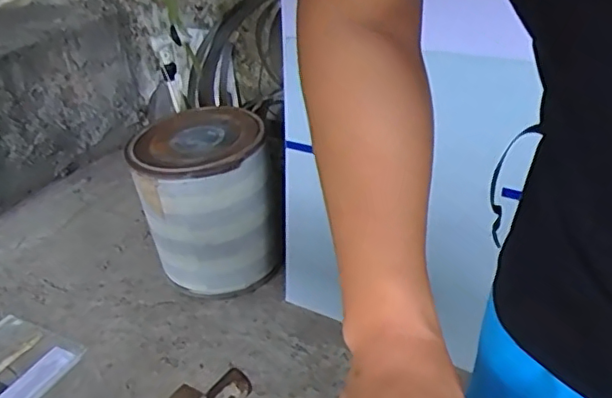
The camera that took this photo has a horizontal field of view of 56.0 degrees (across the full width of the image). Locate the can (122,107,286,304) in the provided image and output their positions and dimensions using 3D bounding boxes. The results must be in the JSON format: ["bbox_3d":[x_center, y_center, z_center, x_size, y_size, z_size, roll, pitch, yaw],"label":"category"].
[{"bbox_3d":[-0.300,0.013,1.769,0.372,0.456,0.415,-15,32,-15],"label":"can"}]

